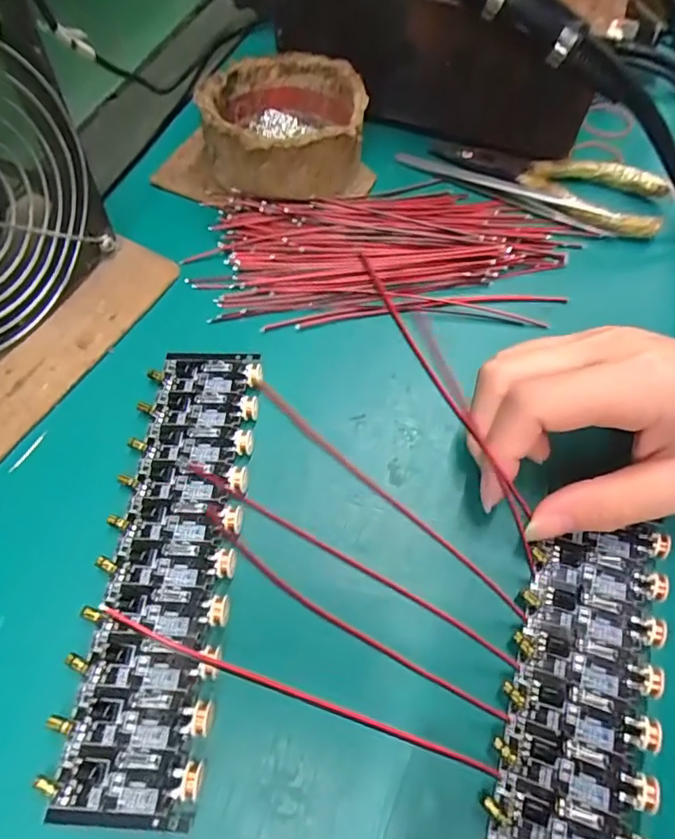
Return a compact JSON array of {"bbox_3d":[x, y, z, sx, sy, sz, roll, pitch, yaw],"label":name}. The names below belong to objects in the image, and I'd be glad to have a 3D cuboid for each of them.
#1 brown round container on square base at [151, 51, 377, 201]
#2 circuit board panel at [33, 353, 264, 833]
[{"bbox_3d":[-0.040,-0.155,0.279,0.109,0.039,0.085,-3,61,-5],"label":"brown round container on square base"},{"bbox_3d":[-0.059,0.044,0.190,0.046,0.006,0.162,4,61,-1],"label":"circuit board panel"}]

